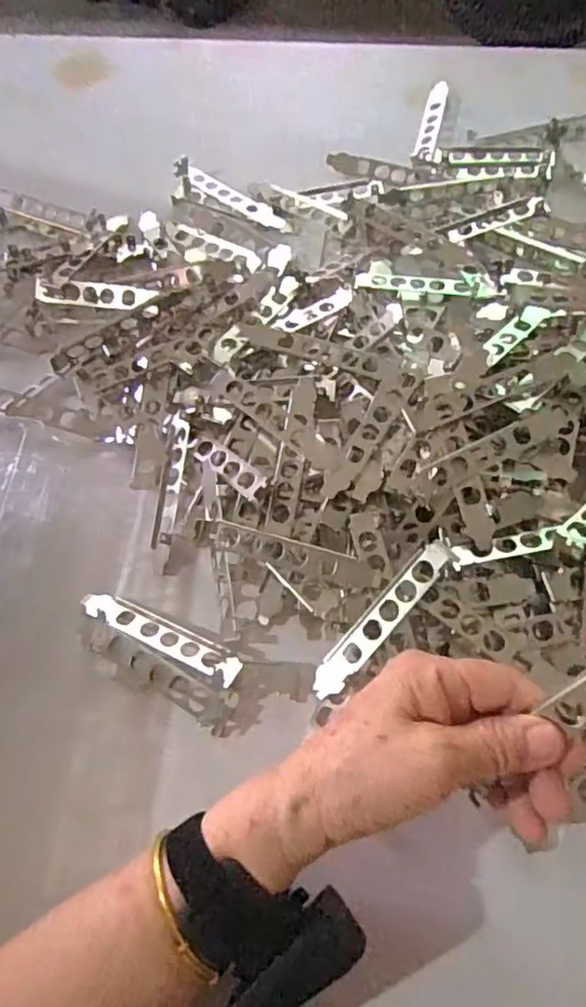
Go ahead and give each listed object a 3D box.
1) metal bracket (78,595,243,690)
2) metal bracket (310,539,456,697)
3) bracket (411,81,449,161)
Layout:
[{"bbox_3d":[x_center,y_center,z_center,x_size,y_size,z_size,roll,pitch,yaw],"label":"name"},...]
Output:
[{"bbox_3d":[-0.085,0.082,0.389,0.116,0.020,0.020,25,69,13],"label":"metal bracket"},{"bbox_3d":[0.053,0.070,0.372,0.021,0.013,0.118,42,95,20],"label":"metal bracket"},{"bbox_3d":[0.132,-0.363,0.585,0.019,0.007,0.106,10,67,14],"label":"bracket"}]

